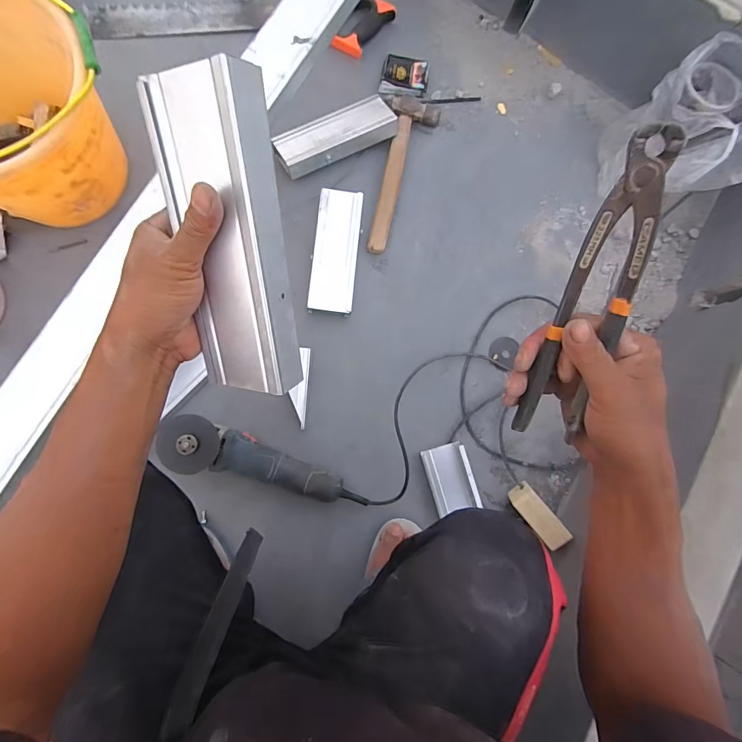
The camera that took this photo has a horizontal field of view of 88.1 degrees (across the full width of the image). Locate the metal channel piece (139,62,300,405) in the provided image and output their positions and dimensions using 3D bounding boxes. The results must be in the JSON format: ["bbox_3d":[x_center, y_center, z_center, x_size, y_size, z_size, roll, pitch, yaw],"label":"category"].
[{"bbox_3d":[-0.097,-0.087,0.282,0.075,0.035,0.216,10,116,24],"label":"metal channel piece"}]

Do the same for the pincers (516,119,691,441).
[{"bbox_3d":[0.157,-0.047,0.272,0.041,0.022,0.213,11,116,-4],"label":"pincers"}]

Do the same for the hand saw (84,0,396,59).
[{"bbox_3d":[-0.243,-0.679,0.735,0.572,0.038,0.128,3,85,-5],"label":"hand saw"}]

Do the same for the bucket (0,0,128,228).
[{"bbox_3d":[-0.523,-0.360,0.572,0.249,0.219,0.287,40,83,-1],"label":"bucket"}]

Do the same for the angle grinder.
[{"bbox_3d":[-0.154,0.147,0.623,0.315,0.080,0.086,14,84,-4],"label":"angle grinder"}]

